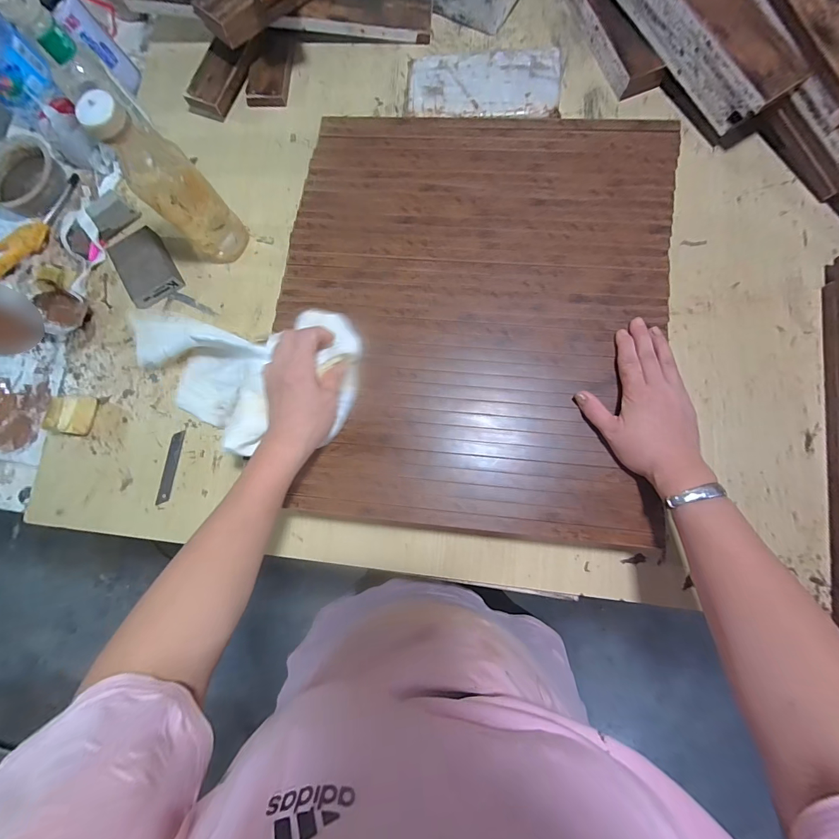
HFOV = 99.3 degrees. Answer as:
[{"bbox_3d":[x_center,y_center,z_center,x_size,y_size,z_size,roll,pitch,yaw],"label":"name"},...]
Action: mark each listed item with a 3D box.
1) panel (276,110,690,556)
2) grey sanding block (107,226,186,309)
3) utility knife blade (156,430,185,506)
[{"bbox_3d":[0.058,-0.137,0.428,0.446,0.018,0.511,6,83,5],"label":"panel"},{"bbox_3d":[-0.402,-0.223,0.523,0.072,0.032,0.097,-30,81,0],"label":"grey sanding block"},{"bbox_3d":[-0.340,0.065,0.487,0.018,0.004,0.099,8,83,5],"label":"utility knife blade"}]

